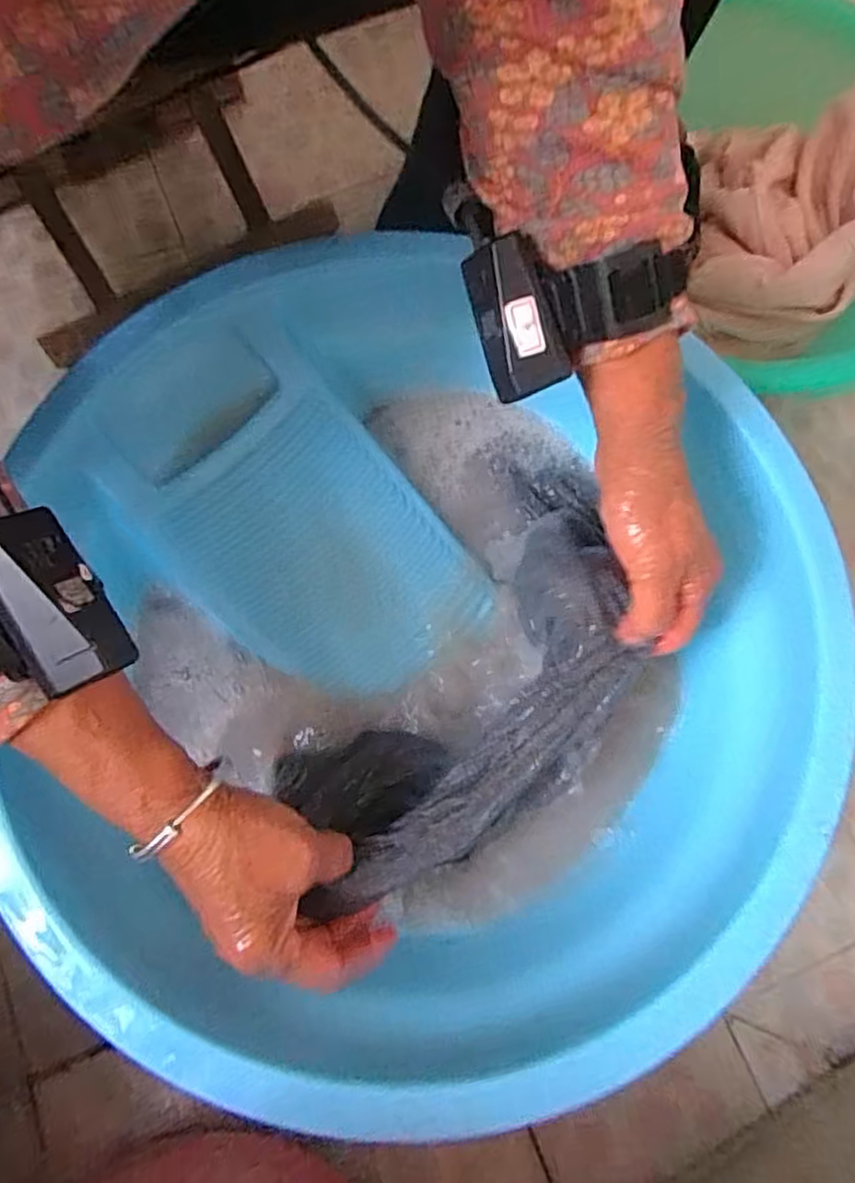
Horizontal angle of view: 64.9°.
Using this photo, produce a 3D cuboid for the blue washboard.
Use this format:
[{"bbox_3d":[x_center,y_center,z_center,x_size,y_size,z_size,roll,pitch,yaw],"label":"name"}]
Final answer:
[{"bbox_3d":[-0.091,-0.048,0.447,0.155,0.022,0.254,-43,101,-10],"label":"blue washboard"}]

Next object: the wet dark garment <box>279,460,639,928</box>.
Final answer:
[{"bbox_3d":[0.030,0.067,0.405,0.130,0.098,0.261,43,79,11],"label":"wet dark garment"}]

